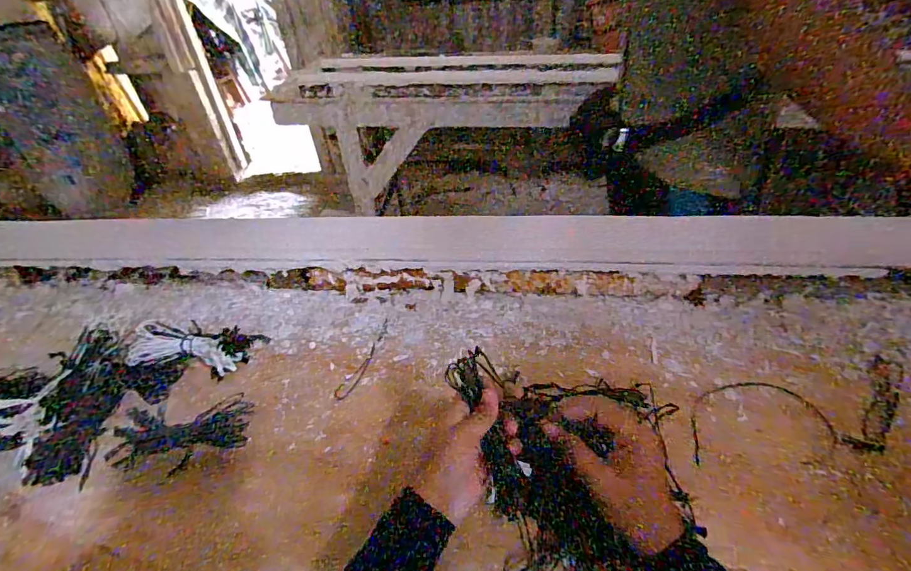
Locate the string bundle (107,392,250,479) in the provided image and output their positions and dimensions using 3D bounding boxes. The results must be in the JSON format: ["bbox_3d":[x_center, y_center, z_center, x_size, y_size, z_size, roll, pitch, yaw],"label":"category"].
[{"bbox_3d":[-0.297,0.160,0.492,0.130,0.021,0.077,-12,40,-9],"label":"string bundle"}]

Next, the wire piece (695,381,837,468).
[{"bbox_3d":[0.320,0.144,0.495,0.153,0.006,0.087,-8,41,0],"label":"wire piece"}]

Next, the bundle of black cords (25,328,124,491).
[{"bbox_3d":[-0.419,0.128,0.506,0.063,0.043,0.176,-2,63,3],"label":"bundle of black cords"}]

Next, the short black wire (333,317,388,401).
[{"bbox_3d":[-0.115,0.093,0.585,0.019,0.004,0.137,12,42,19],"label":"short black wire"}]

